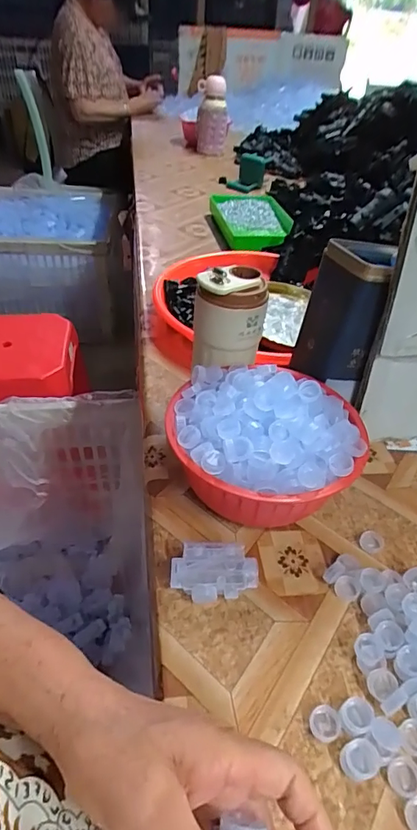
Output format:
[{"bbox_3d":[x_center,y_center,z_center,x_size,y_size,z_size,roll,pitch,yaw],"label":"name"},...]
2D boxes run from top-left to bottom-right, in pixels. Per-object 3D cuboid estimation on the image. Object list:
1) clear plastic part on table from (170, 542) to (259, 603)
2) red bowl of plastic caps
[{"bbox_3d":[0.004,0.131,0.383,0.068,0.030,0.042,-3,43,-8],"label":"clear plastic part on table"},{"bbox_3d":[0.051,0.033,0.441,0.169,0.102,0.152,1,42,-3],"label":"red bowl of plastic caps"}]

